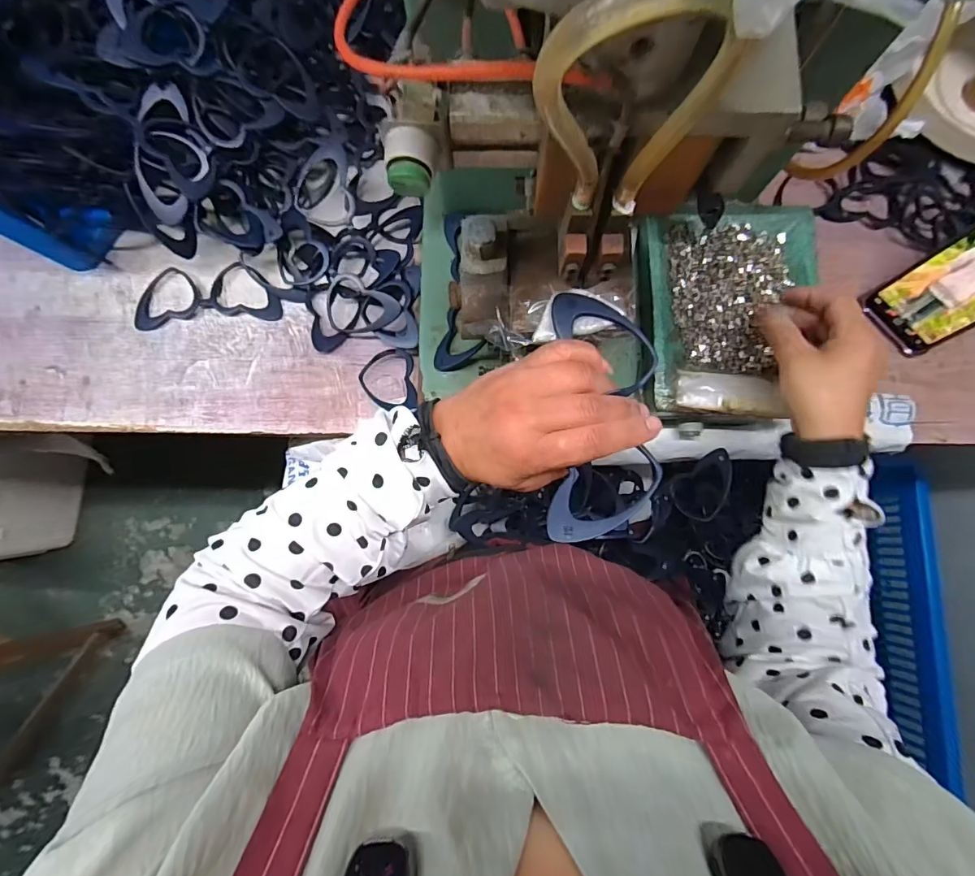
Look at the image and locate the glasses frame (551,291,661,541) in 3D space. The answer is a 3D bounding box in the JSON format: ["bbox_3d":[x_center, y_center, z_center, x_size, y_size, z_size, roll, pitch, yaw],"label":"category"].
[{"bbox_3d":[0.069,-0.014,0.274,0.063,0.009,0.149,4,76,1],"label":"glasses frame"}]

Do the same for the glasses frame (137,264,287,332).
[{"bbox_3d":[-0.293,-0.150,0.490,0.151,0.012,0.063,-4,87,2],"label":"glasses frame"}]

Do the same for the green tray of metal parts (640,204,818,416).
[{"bbox_3d":[0.218,-0.115,0.418,0.148,0.023,0.187,0,82,0],"label":"green tray of metal parts"}]

